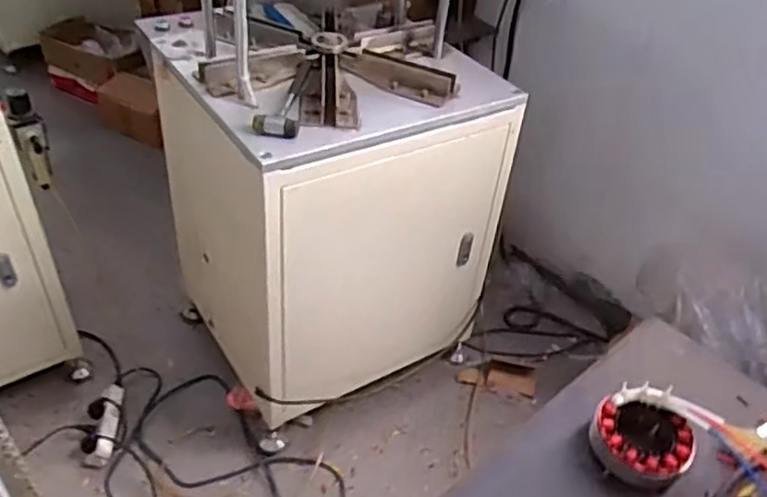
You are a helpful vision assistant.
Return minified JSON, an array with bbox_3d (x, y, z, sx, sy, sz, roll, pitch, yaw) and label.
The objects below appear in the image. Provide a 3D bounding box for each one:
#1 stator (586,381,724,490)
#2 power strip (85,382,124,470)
[{"bbox_3d":[0.242,0.172,0.633,0.102,0.047,0.087,-30,52,-33],"label":"stator"},{"bbox_3d":[-0.604,0.373,1.496,0.046,0.049,0.204,1,41,-5],"label":"power strip"}]

